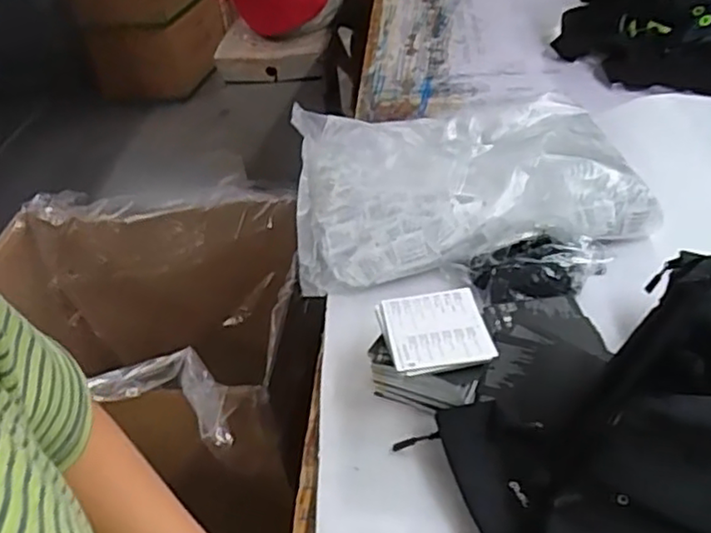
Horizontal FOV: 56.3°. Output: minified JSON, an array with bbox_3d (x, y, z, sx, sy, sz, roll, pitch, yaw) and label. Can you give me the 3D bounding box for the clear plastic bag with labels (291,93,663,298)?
[{"bbox_3d":[0.141,-0.132,0.915,0.446,0.076,0.350,-7,38,1],"label":"clear plastic bag with labels"}]

